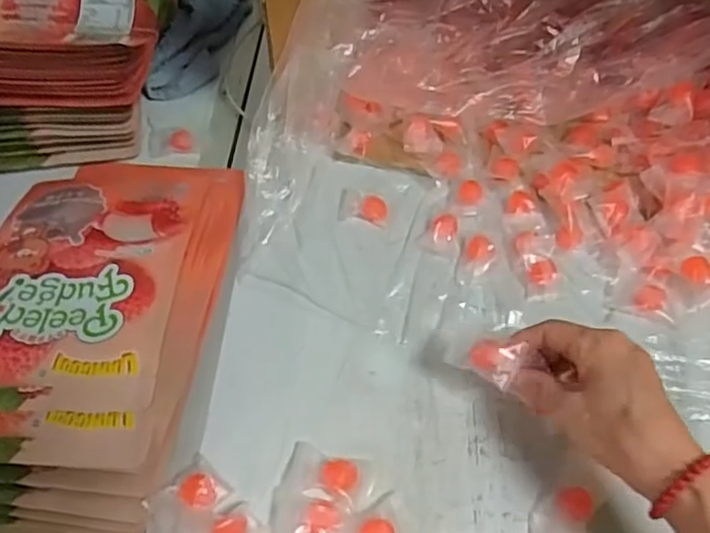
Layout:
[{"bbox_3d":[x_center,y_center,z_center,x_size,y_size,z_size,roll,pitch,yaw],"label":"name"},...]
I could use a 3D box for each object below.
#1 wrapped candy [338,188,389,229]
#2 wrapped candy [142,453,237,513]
[{"bbox_3d":[0.008,-0.052,0.513,0.043,0.015,0.028,12,58,8],"label":"wrapped candy"},{"bbox_3d":[-0.103,0.144,0.384,0.037,0.013,0.040,34,63,21],"label":"wrapped candy"}]

